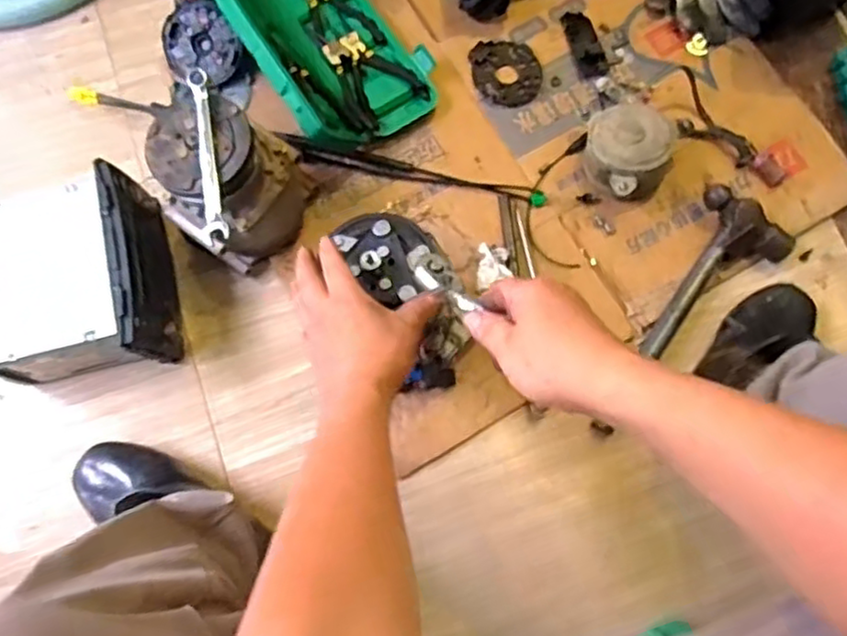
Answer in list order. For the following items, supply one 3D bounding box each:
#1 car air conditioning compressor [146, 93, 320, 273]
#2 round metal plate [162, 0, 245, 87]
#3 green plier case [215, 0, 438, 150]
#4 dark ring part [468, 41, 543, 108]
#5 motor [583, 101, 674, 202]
[{"bbox_3d":[-0.207,-0.142,0.766,0.129,0.209,0.144,13,75,2],"label":"car air conditioning compressor"},{"bbox_3d":[-0.282,-0.346,0.876,0.091,0.008,0.100,0,102,-1],"label":"round metal plate"},{"bbox_3d":[-0.128,-0.359,0.857,0.194,0.097,0.297,-34,79,-10],"label":"green plier case"},{"bbox_3d":[0.110,-0.321,0.902,0.087,0.010,0.091,-14,76,-5],"label":"dark ring part"},{"bbox_3d":[0.250,-0.201,0.843,0.098,0.072,0.104,0,75,-1],"label":"motor"}]

